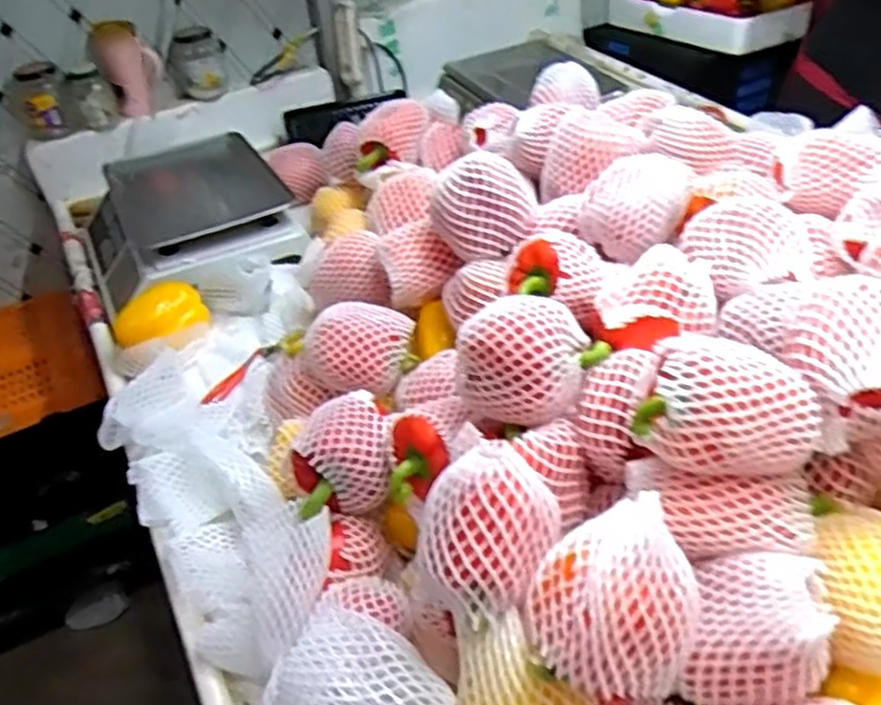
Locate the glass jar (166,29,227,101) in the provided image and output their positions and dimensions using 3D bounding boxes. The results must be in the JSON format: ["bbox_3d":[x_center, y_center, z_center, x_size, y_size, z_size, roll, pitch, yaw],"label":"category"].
[{"bbox_3d":[-0.450,-0.525,1.373,0.103,0.115,0.109,-17,42,-12],"label":"glass jar"}]

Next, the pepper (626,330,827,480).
[{"bbox_3d":[0.188,0.035,0.485,0.109,0.067,0.083,17,46,25],"label":"pepper"}]

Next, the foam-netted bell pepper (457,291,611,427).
[{"bbox_3d":[0.071,0.003,0.597,0.106,0.073,0.085,15,45,23],"label":"foam-netted bell pepper"}]

